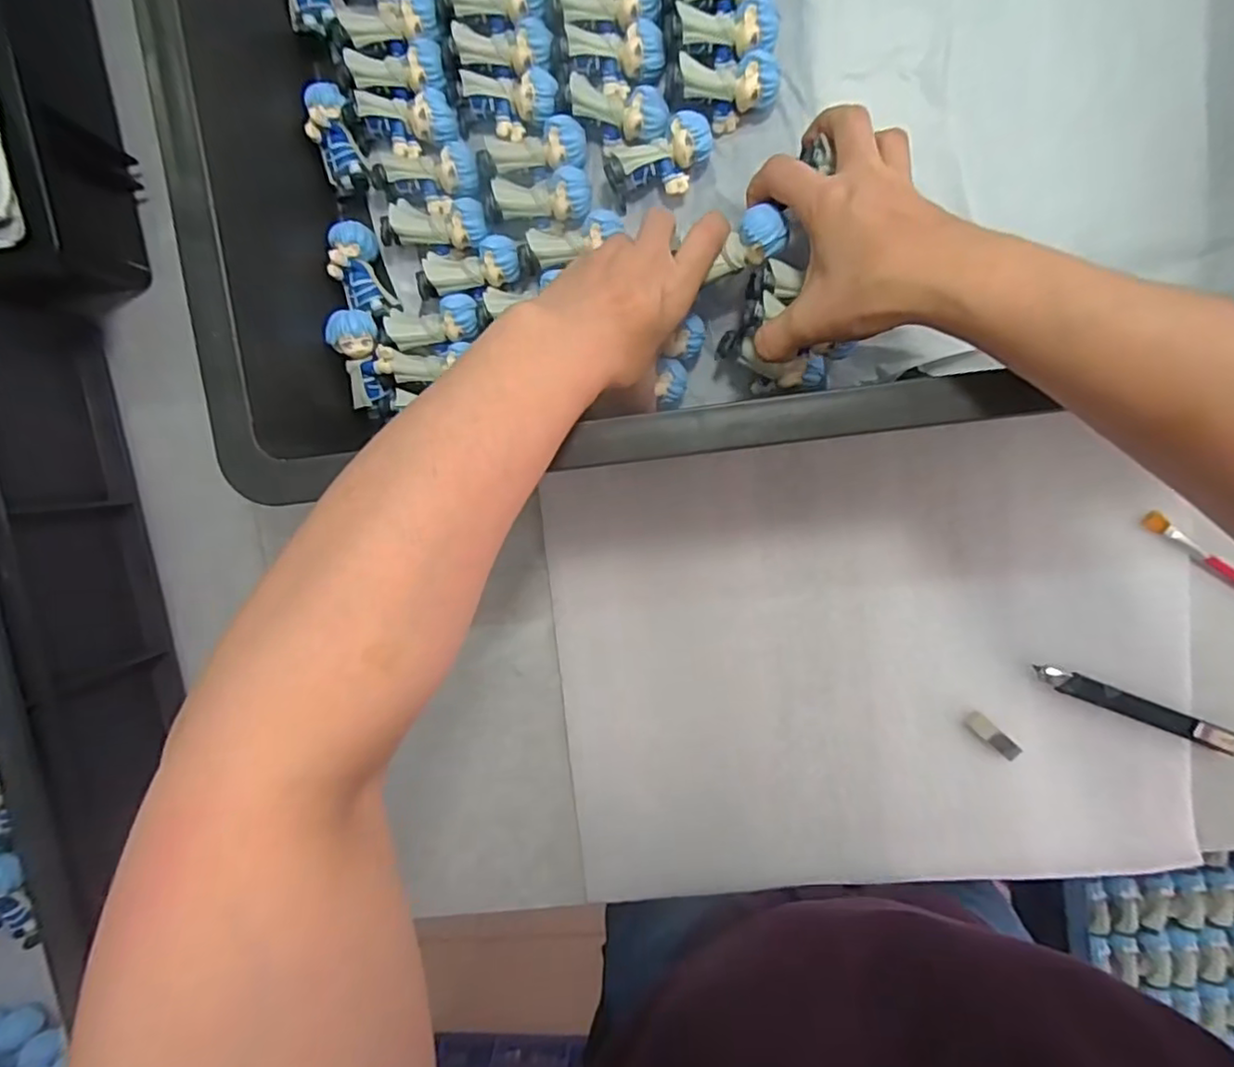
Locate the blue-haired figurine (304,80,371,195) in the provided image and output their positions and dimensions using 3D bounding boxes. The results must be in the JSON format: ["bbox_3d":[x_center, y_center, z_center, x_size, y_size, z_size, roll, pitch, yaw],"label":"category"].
[{"bbox_3d":[-0.168,-0.237,0.370,0.023,0.020,0.058,-12,96,5],"label":"blue-haired figurine"}]

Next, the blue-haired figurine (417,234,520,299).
[{"bbox_3d":[-0.088,-0.161,0.376,0.060,0.024,0.028,-8,97,5],"label":"blue-haired figurine"}]

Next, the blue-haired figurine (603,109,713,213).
[{"bbox_3d":[0.025,-0.212,0.358,0.063,0.026,0.035,-19,98,17],"label":"blue-haired figurine"}]

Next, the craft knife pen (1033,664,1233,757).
[{"bbox_3d":[0.338,0.114,0.402,0.135,0.012,0.016,21,98,1],"label":"craft knife pen"}]

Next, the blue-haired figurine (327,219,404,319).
[{"bbox_3d":[-0.156,-0.160,0.380,0.026,0.027,0.057,-17,96,6],"label":"blue-haired figurine"}]

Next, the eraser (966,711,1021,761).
[{"bbox_3d":[0.247,0.133,0.407,0.038,0.008,0.012,38,98,-4],"label":"eraser"}]

